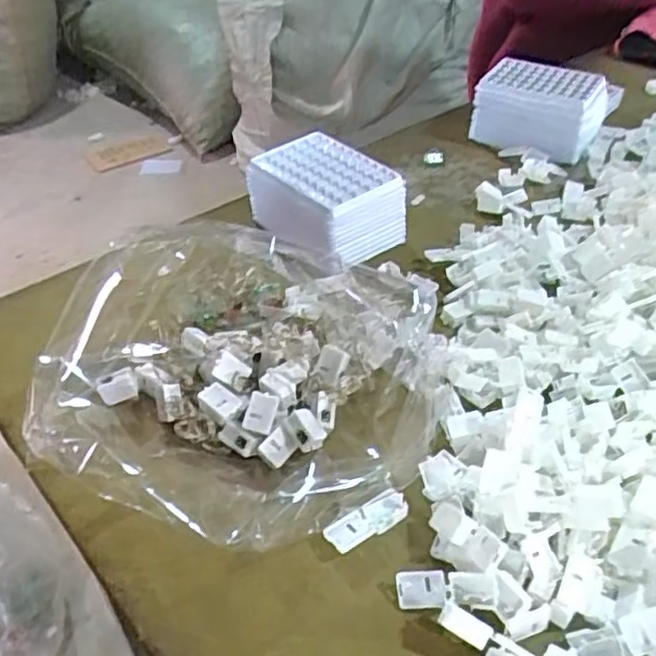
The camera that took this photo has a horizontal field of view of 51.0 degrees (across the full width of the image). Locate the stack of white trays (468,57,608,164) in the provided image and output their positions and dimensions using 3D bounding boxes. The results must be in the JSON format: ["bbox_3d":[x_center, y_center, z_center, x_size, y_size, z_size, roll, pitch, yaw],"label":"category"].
[{"bbox_3d":[0.241,-0.248,0.779,0.127,0.066,0.099,23,47,26],"label":"stack of white trays"}]

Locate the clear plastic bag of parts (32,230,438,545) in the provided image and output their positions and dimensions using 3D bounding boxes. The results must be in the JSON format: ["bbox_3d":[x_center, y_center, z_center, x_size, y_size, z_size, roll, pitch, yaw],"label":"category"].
[{"bbox_3d":[-0.056,0.011,0.492,0.277,0.084,0.275,9,42,13],"label":"clear plastic bag of parts"}]

